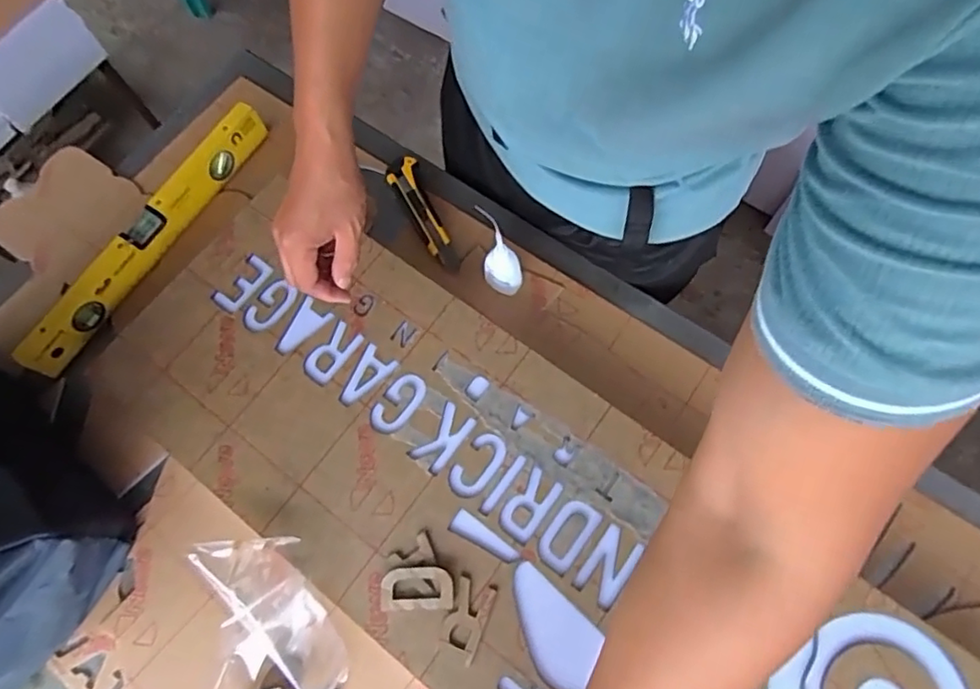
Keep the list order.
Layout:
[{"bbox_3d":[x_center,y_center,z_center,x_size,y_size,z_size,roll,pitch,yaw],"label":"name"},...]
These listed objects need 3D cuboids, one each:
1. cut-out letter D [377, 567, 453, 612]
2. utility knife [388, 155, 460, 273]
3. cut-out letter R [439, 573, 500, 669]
[{"bbox_3d":[-0.067,0.219,0.536,0.066,0.004,0.035,-2,71,2],"label":"cut-out letter D"},{"bbox_3d":[-0.082,-0.154,0.714,0.040,0.011,0.164,-21,71,-5],"label":"utility knife"},{"bbox_3d":[-0.021,0.242,0.528,0.035,0.004,0.064,20,73,9],"label":"cut-out letter R"}]

